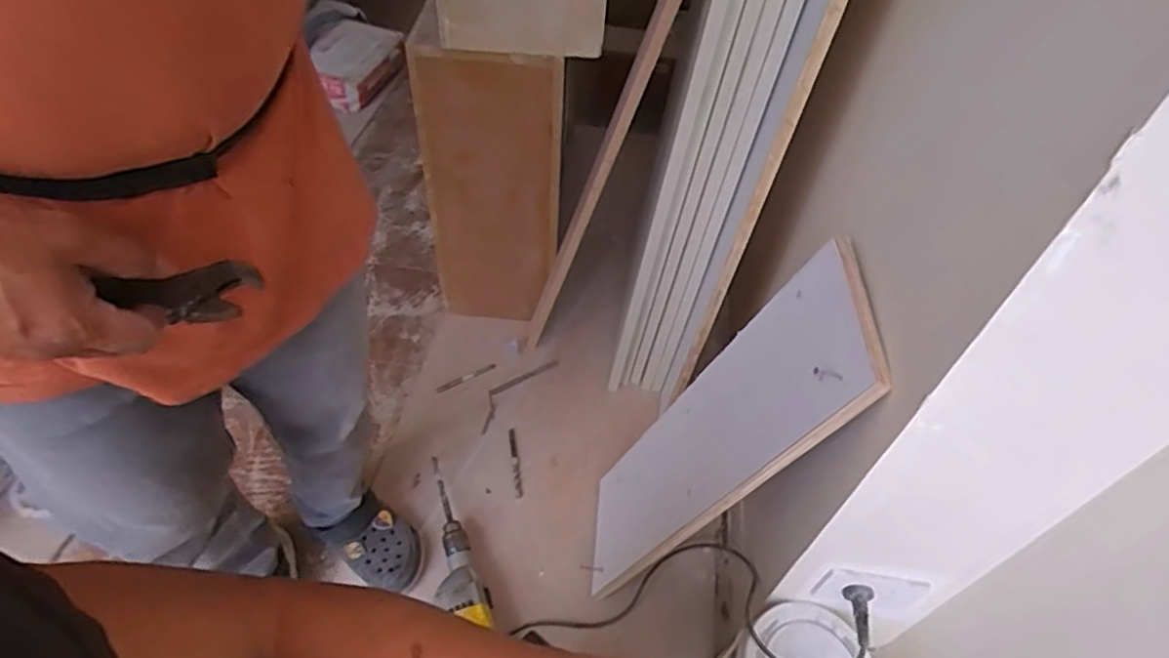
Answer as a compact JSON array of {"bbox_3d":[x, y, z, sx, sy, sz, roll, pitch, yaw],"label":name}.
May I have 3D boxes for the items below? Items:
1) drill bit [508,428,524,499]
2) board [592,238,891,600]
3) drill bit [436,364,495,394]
[{"bbox_3d":[-0.127,0.247,1.165,0.015,0.007,0.137,-10,52,-5],"label":"drill bit"},{"bbox_3d":[0.155,0.157,0.838,0.021,0.611,0.209,20,45,-15],"label":"board"},{"bbox_3d":[-0.239,0.099,1.269,0.125,0.009,0.012,-25,54,-16],"label":"drill bit"}]

